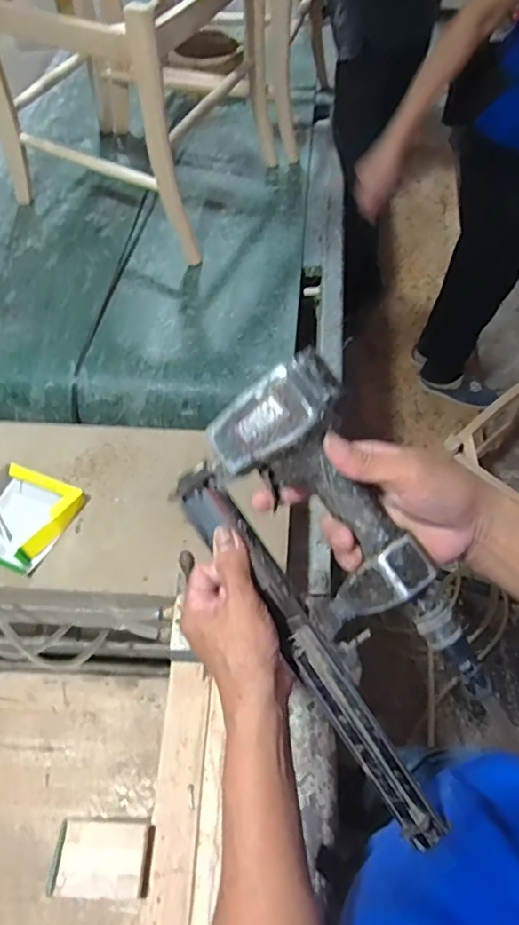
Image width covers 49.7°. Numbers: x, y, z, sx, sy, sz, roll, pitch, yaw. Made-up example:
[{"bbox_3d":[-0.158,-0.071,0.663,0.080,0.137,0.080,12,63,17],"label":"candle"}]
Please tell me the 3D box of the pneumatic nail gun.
[{"bbox_3d":[0.060,0.112,0.438,0.135,0.103,0.369,-23,93,-13],"label":"pneumatic nail gun"}]

